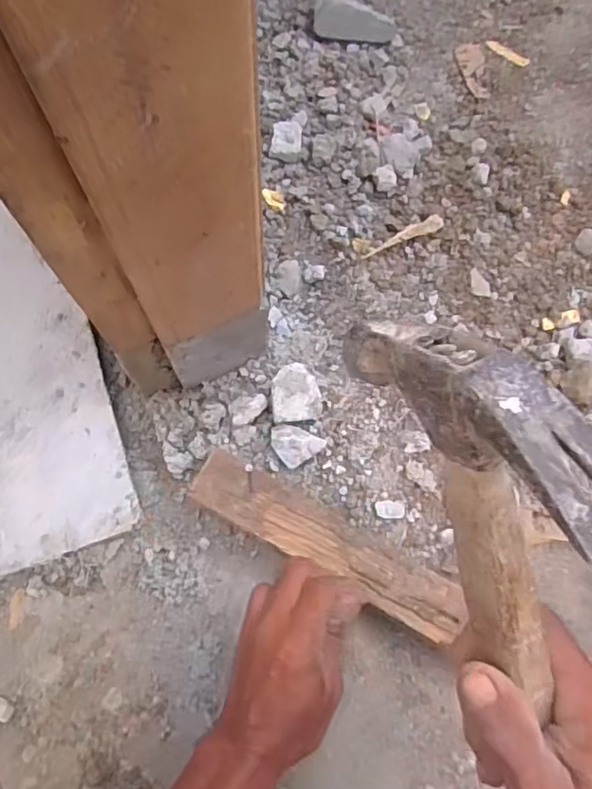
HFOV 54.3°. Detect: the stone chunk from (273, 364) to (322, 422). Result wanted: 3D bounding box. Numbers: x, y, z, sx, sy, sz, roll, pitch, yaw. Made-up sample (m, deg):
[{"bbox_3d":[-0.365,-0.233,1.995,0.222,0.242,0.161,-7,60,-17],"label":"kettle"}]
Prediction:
[{"bbox_3d":[0.001,0.001,0.578,0.049,0.036,0.053,1,74,-3],"label":"stone chunk"}]

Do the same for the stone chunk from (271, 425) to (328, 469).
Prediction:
[{"bbox_3d":[-0.002,0.052,0.570,0.052,0.028,0.036,27,75,5],"label":"stone chunk"}]

